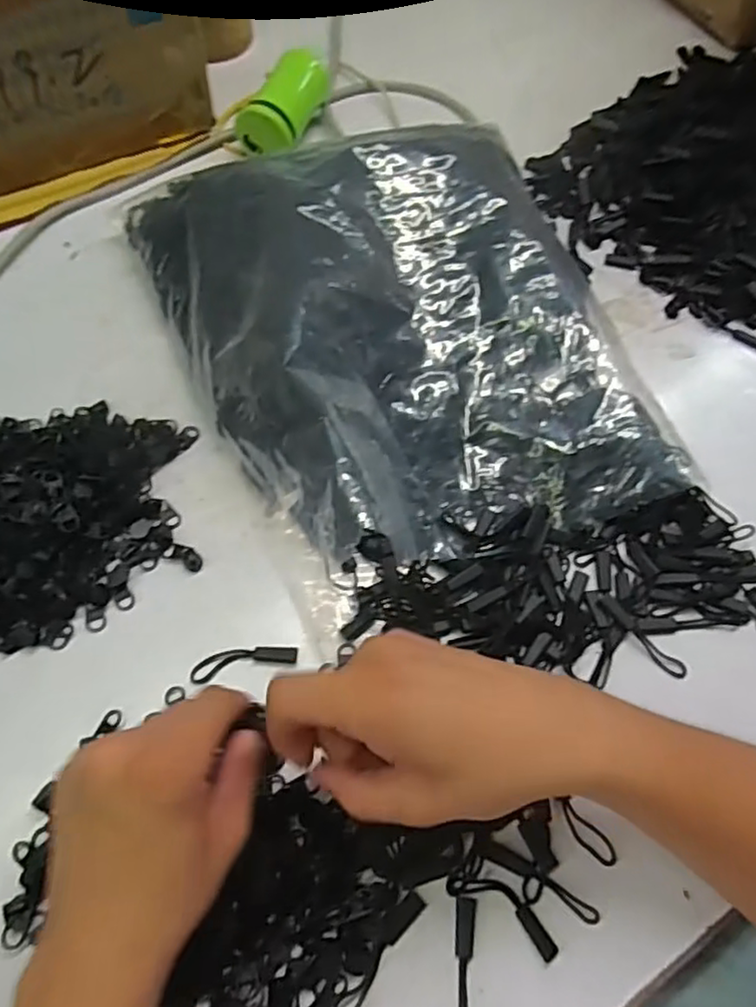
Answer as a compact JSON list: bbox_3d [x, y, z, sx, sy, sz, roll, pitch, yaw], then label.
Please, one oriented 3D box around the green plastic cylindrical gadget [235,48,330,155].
[{"bbox_3d":[-0.076,-0.329,0.529,0.049,0.037,0.089,16,65,4],"label":"green plastic cylindrical gadget"}]

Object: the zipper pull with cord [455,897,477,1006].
[{"bbox_3d":[0.040,0.214,0.294,0.009,0.008,0.059,7,63,-2],"label":"zipper pull with cord"}]

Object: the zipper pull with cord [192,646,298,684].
[{"bbox_3d":[-0.073,0.086,0.356,0.057,0.004,0.014,-9,64,-10],"label":"zipper pull with cord"}]

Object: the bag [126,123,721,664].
[{"bbox_3d":[0.012,-0.120,0.411,0.257,0.079,0.340,-22,67,-16],"label":"bag"}]

